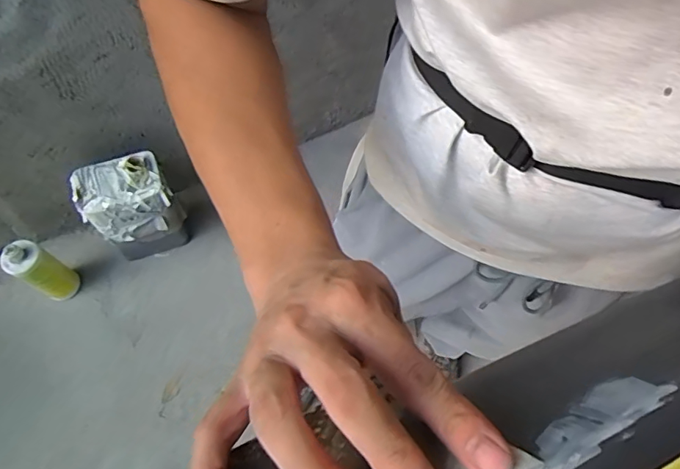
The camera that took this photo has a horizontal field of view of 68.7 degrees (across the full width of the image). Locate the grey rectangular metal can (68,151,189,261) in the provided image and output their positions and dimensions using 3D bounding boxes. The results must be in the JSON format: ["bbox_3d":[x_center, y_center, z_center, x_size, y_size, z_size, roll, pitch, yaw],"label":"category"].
[{"bbox_3d":[-0.492,-0.051,1.217,0.194,0.321,0.119,-16,65,-11],"label":"grey rectangular metal can"}]

